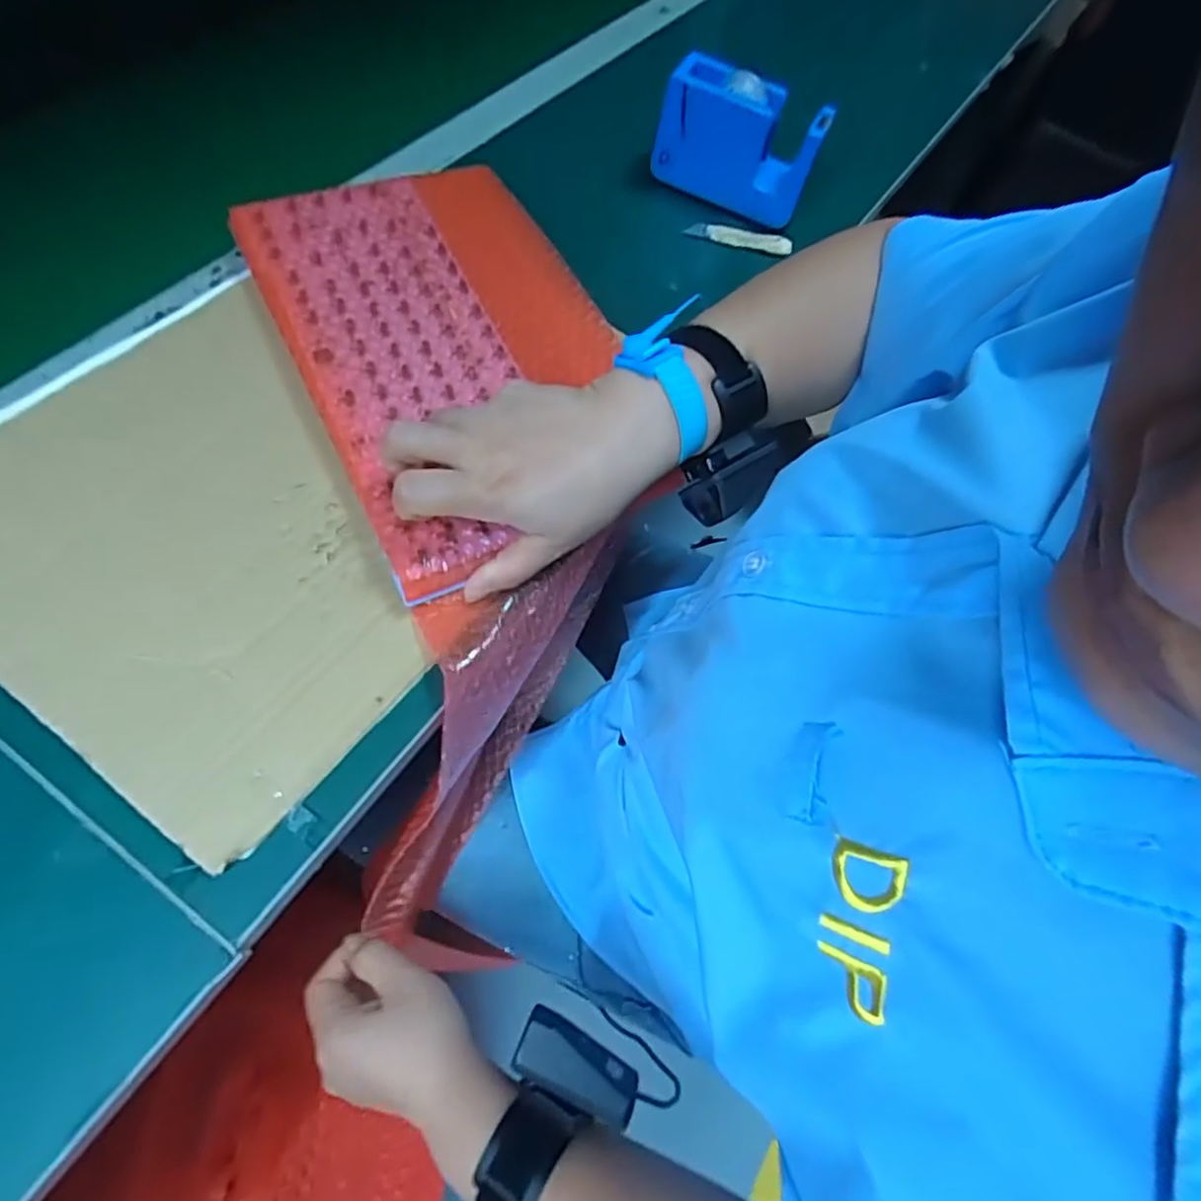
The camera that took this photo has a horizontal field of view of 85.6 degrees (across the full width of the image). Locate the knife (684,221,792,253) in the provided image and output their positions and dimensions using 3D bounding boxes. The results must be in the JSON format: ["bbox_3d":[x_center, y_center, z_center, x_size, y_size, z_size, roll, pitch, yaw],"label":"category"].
[{"bbox_3d":[0.116,-0.306,0.546,0.089,0.007,0.012,14,64,-2],"label":"knife"}]

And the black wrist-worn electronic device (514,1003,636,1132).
[{"bbox_3d":[-0.013,0.258,0.359,0.069,0.014,0.032,28,64,4],"label":"black wrist-worn electronic device"}]

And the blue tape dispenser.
[{"bbox_3d":[0.114,-0.378,0.534,0.130,0.077,0.043,26,64,4],"label":"blue tape dispenser"}]

